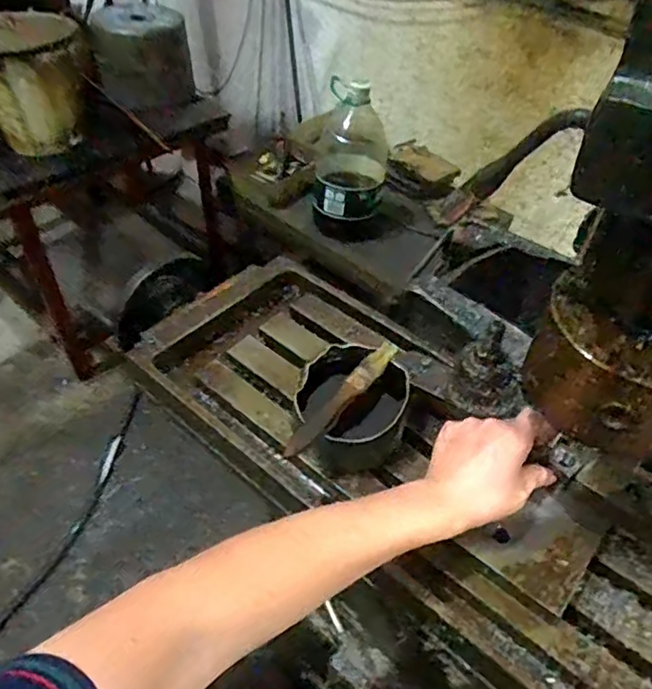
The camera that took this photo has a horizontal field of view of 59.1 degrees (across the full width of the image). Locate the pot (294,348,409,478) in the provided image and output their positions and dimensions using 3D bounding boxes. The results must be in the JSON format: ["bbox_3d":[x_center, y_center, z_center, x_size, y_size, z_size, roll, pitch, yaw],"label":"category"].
[{"bbox_3d":[0.022,0.057,0.544,0.109,0.065,0.121,-2,47,-6],"label":"pot"}]

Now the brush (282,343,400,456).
[{"bbox_3d":[0.018,0.044,0.512,0.021,0.011,0.155,31,52,22],"label":"brush"}]

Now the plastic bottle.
[{"bbox_3d":[0.059,-0.485,1.411,0.188,0.311,0.217,10,47,5],"label":"plastic bottle"}]

